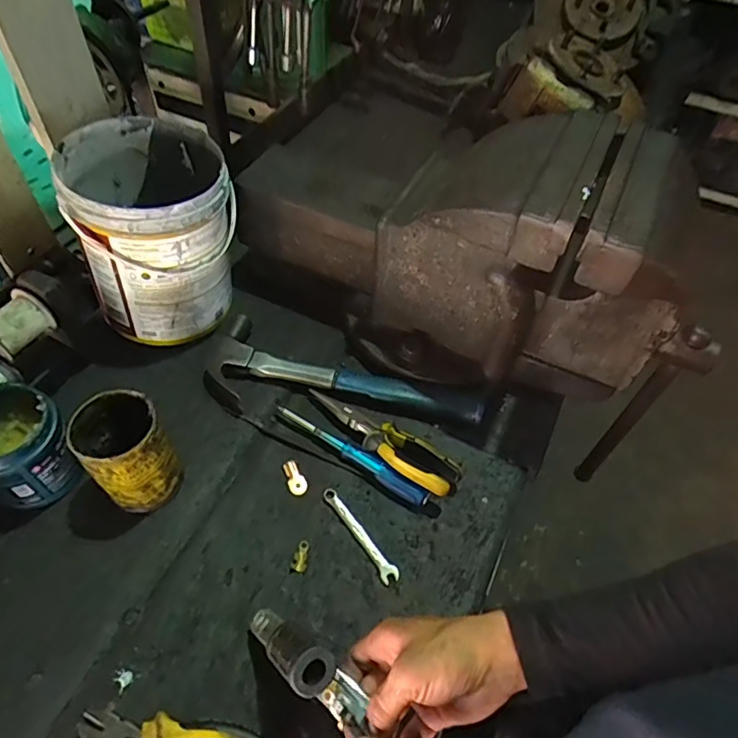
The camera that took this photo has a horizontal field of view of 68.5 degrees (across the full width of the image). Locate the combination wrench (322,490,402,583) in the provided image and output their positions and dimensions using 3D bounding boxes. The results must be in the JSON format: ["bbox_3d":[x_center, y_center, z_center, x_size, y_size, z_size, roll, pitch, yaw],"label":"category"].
[{"bbox_3d":[-0.010,0.169,0.554,0.017,0.008,0.114,-31,62,-25],"label":"combination wrench"}]

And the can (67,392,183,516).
[{"bbox_3d":[-0.235,0.083,0.530,0.083,0.113,0.076,37,59,21],"label":"can"}]

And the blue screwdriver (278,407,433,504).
[{"bbox_3d":[-0.019,0.090,0.595,0.189,0.023,0.015,32,57,18],"label":"blue screwdriver"}]

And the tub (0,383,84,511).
[{"bbox_3d":[-0.347,0.077,0.537,0.103,0.105,0.087,35,58,20],"label":"tub"}]

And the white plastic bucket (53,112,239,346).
[{"bbox_3d":[-0.249,-0.159,0.650,0.174,0.202,0.177,-17,57,-17],"label":"white plastic bucket"}]

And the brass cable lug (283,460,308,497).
[{"bbox_3d":[-0.080,0.118,0.588,0.020,0.006,0.039,-20,71,-19],"label":"brass cable lug"}]

